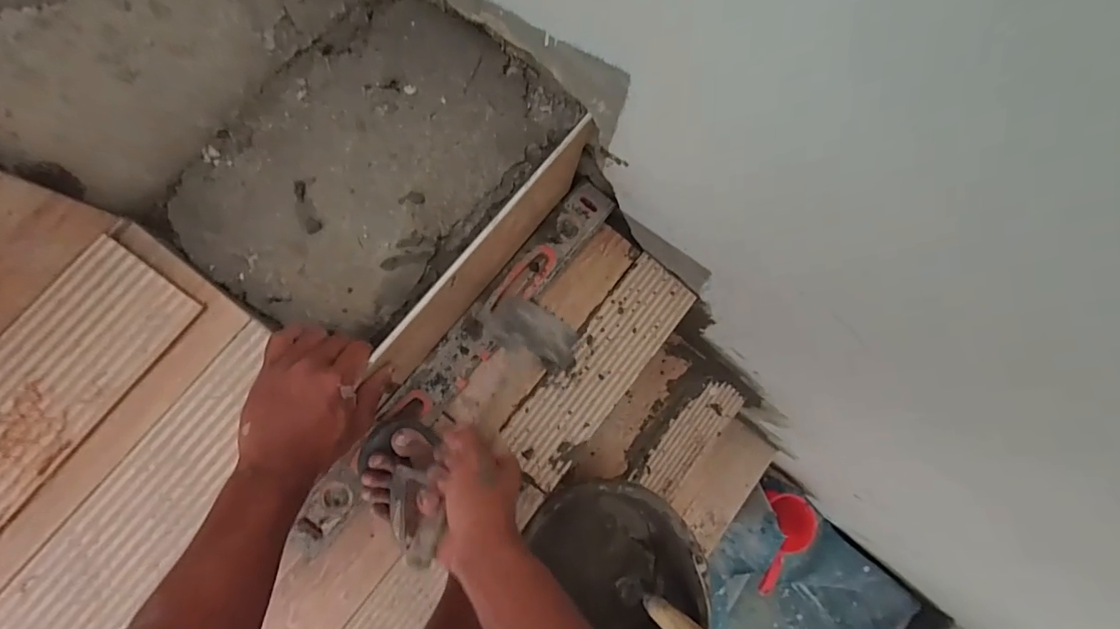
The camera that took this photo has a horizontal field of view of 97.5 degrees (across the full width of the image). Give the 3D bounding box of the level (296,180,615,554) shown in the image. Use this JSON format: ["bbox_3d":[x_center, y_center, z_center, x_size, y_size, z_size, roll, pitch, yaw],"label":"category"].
[{"bbox_3d":[-0.130,0.054,0.635,0.068,0.036,0.573,39,80,-2],"label":"level"}]

